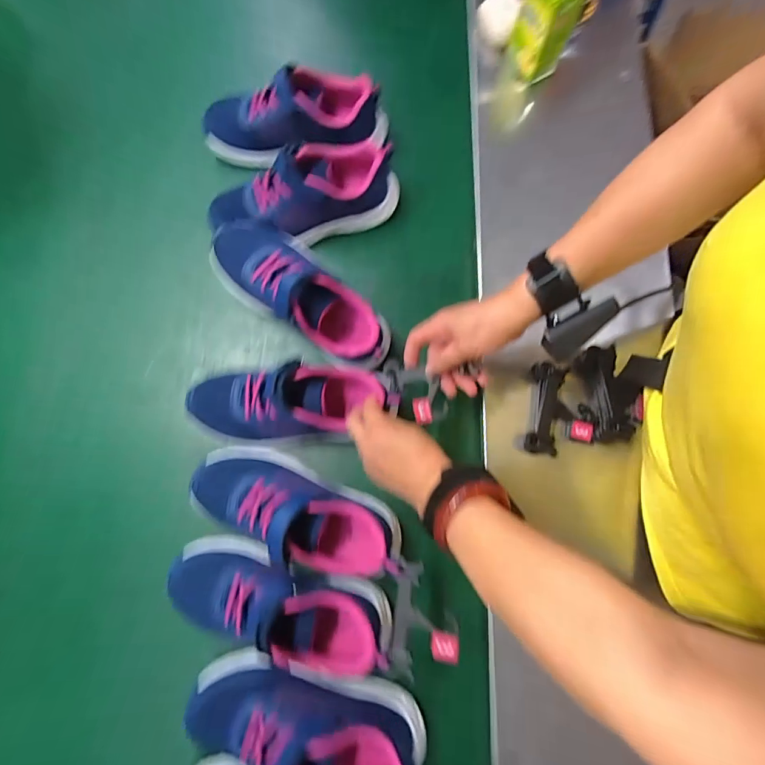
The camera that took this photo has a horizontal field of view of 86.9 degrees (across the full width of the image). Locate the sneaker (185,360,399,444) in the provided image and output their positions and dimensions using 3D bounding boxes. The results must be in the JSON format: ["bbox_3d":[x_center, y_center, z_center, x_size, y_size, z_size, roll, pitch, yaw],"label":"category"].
[{"bbox_3d":[-0.102,0.021,0.454,0.231,0.087,0.088,-6,79,6],"label":"sneaker"}]

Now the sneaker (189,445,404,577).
[{"bbox_3d":[-0.092,0.137,0.436,0.238,0.079,0.087,25,80,4],"label":"sneaker"}]

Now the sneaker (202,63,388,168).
[{"bbox_3d":[-0.116,-0.347,0.524,0.234,0.080,0.078,-1,79,-1],"label":"sneaker"}]

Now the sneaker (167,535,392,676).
[{"bbox_3d":[-0.108,0.228,0.410,0.231,0.094,0.078,16,80,2],"label":"sneaker"}]

